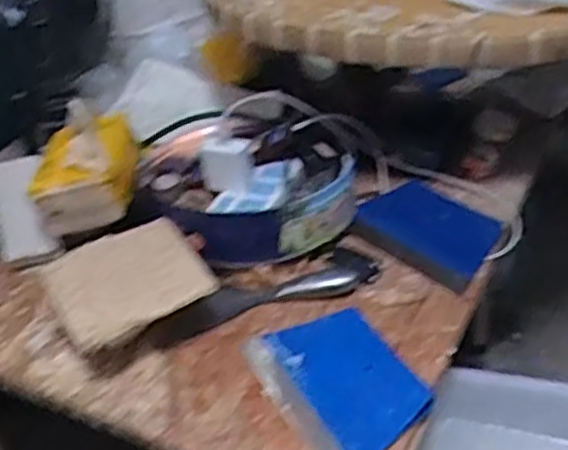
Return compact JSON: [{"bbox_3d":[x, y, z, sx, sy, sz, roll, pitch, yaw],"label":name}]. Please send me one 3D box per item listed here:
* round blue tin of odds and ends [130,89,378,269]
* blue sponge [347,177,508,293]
[{"bbox_3d":[-0.043,-0.064,0.918,0.289,0.106,0.275,-3,36,4],"label":"round blue tin of odds and ends"},{"bbox_3d":[0.172,-0.002,0.878,0.163,0.019,0.127,26,46,36],"label":"blue sponge"}]

